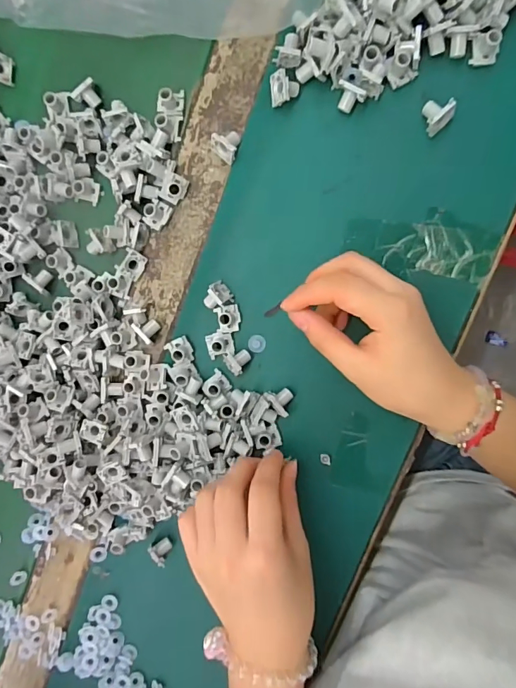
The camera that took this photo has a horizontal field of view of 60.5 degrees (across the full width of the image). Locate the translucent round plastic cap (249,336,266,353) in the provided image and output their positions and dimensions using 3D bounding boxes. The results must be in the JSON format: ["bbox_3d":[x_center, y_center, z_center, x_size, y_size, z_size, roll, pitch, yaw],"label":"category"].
[{"bbox_3d":[-0.001,0.000,0.341,0.013,0.004,0.013,1,94,9],"label":"translucent round plastic cap"}]

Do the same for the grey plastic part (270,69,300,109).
[{"bbox_3d":[0.019,-0.183,0.316,0.020,0.014,0.021,-1,93,9],"label":"grey plastic part"}]

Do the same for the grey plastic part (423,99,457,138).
[{"bbox_3d":[0.124,-0.160,0.306,0.020,0.016,0.019,-42,87,9],"label":"grey plastic part"}]

